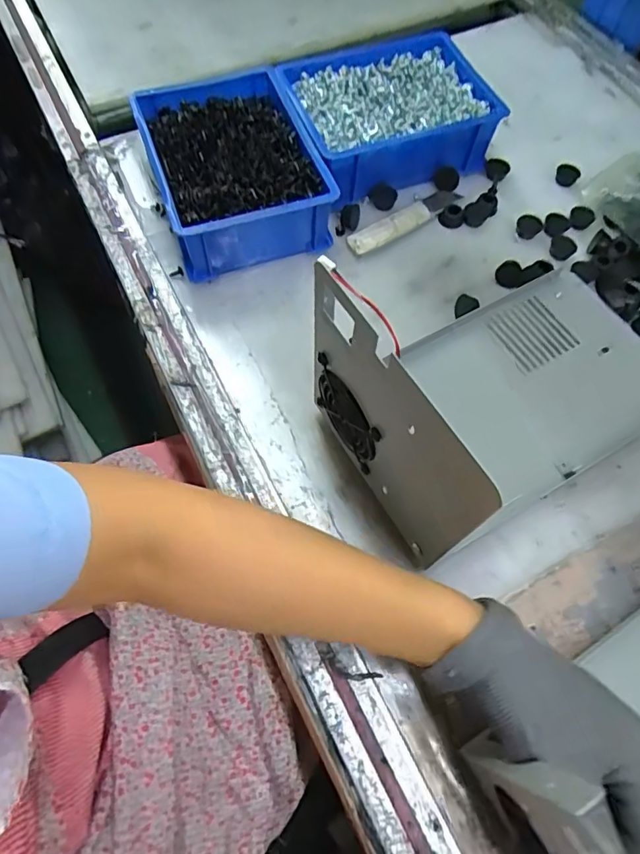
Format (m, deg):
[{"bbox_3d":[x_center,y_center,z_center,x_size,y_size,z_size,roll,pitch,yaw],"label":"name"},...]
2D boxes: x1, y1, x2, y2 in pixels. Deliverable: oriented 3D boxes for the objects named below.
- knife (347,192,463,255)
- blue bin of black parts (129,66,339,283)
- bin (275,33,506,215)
[{"bbox_3d":[0.085,-0.208,0.510,0.133,0.006,0.027,-36,70,-15],"label":"knife"},{"bbox_3d":[-0.082,-0.245,0.497,0.148,0.070,0.198,-15,66,-7],"label":"blue bin of black parts"},{"bbox_3d":[0.071,-0.319,0.536,0.202,0.061,0.167,-21,67,-10],"label":"bin"}]

